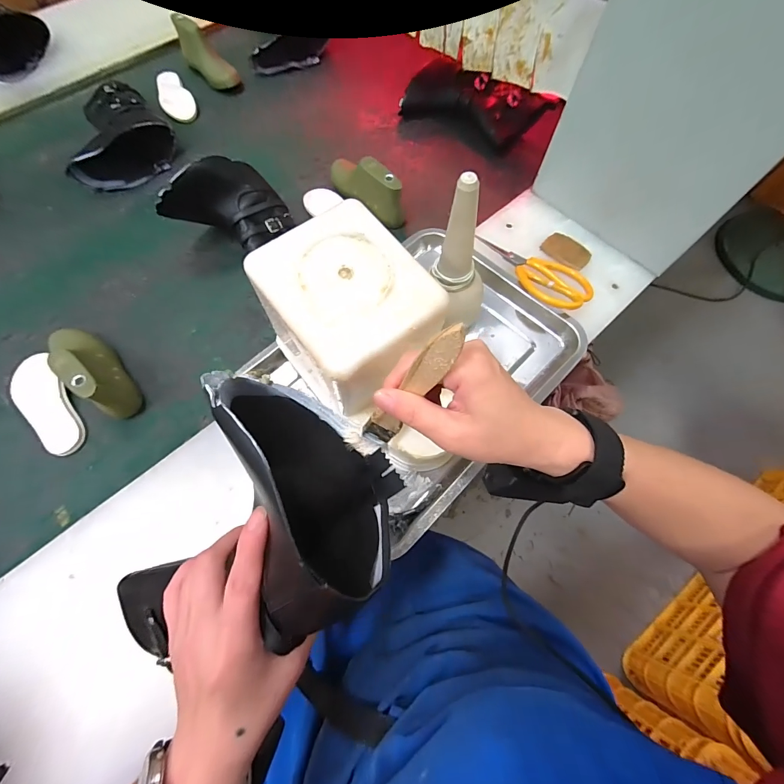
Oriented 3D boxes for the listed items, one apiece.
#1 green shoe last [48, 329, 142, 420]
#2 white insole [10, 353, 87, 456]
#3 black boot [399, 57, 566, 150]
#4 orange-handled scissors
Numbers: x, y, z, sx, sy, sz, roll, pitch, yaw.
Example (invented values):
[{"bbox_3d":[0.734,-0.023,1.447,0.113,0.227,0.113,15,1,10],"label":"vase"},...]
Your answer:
[{"bbox_3d":[-0.394,-0.028,0.475,0.135,0.086,0.046,42,74,15],"label":"green shoe last"},{"bbox_3d":[-0.473,0.018,0.489,0.059,0.009,0.157,-37,79,-13],"label":"white insole"},{"bbox_3d":[0.155,-0.532,0.665,0.261,0.080,0.082,26,71,10],"label":"black boot"},{"bbox_3d":[0.196,-0.172,0.498,0.073,0.028,0.167,-39,76,-15],"label":"orange-handled scissors"}]

